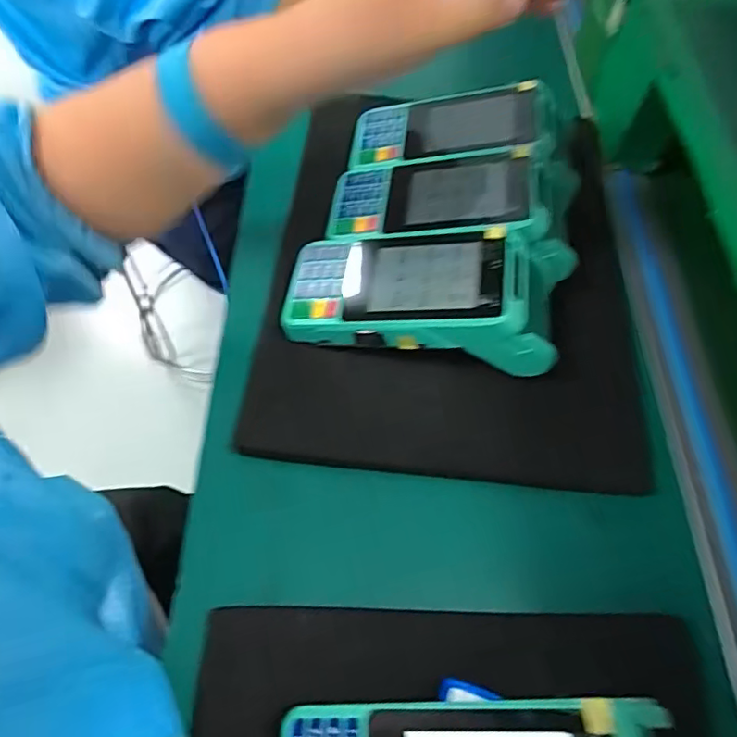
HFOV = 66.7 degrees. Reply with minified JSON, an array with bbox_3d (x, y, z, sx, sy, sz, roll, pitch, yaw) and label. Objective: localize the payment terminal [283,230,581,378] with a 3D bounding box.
[{"bbox_3d":[0.040,-0.045,0.356,0.181,0.060,0.087,6,60,0],"label":"payment terminal"}]

